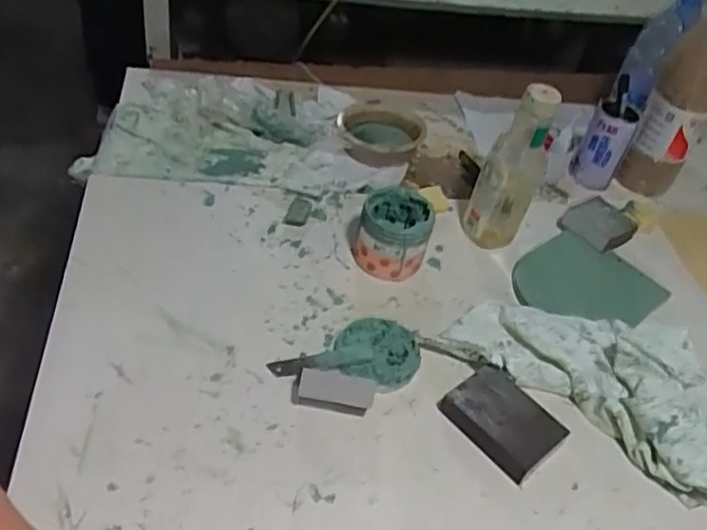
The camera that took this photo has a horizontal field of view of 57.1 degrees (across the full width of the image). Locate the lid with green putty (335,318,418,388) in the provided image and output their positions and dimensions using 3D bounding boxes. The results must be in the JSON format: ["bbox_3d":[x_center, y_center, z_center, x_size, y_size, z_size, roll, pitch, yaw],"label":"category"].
[{"bbox_3d":[0.024,0.087,0.636,0.080,0.014,0.080,6,42,-6],"label":"lid with green putty"}]

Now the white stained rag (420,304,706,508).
[{"bbox_3d":[0.281,0.115,0.630,0.389,0.054,0.145,28,44,18],"label":"white stained rag"}]

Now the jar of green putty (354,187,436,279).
[{"bbox_3d":[0.043,-0.031,0.728,0.079,0.086,0.073,6,42,-6],"label":"jar of green putty"}]

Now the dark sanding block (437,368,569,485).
[{"bbox_3d":[0.137,0.143,0.599,0.075,0.028,0.098,-28,53,-32],"label":"dark sanding block"}]

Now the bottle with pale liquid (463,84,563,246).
[{"bbox_3d":[0.179,-0.111,0.742,0.073,0.200,0.063,18,42,8],"label":"bottle with pale liquid"}]

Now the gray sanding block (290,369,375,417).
[{"bbox_3d":[-0.018,0.117,0.597,0.073,0.016,0.034,11,42,-1],"label":"gray sanding block"}]

